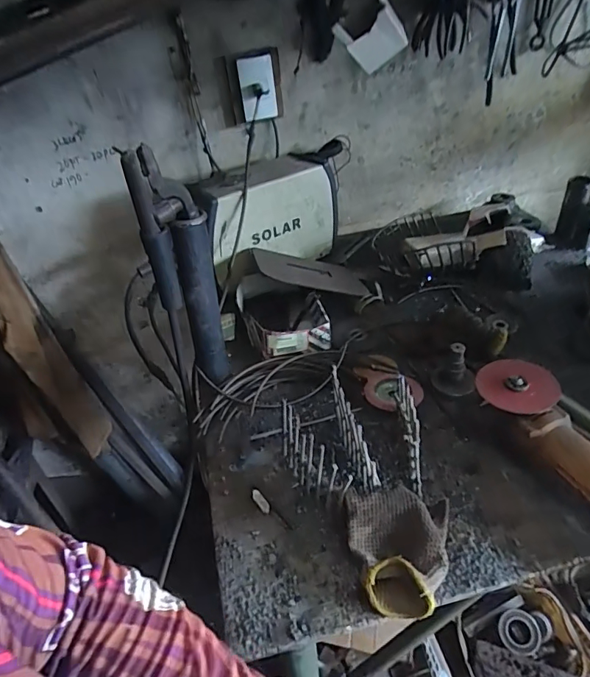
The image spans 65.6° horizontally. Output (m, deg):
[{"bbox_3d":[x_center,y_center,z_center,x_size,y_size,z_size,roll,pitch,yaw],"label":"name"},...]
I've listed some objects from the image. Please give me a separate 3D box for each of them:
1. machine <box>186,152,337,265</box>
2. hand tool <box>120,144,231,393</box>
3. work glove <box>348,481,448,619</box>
[{"bbox_3d":[-0.060,-0.276,1.026,0.350,0.203,0.137,-28,42,-26],"label":"machine"},{"bbox_3d":[-0.155,-0.074,0.649,0.089,0.361,0.057,-12,37,-7],"label":"hand tool"},{"bbox_3d":[0.117,0.231,0.495,0.115,0.068,0.122,-4,37,4],"label":"work glove"}]

